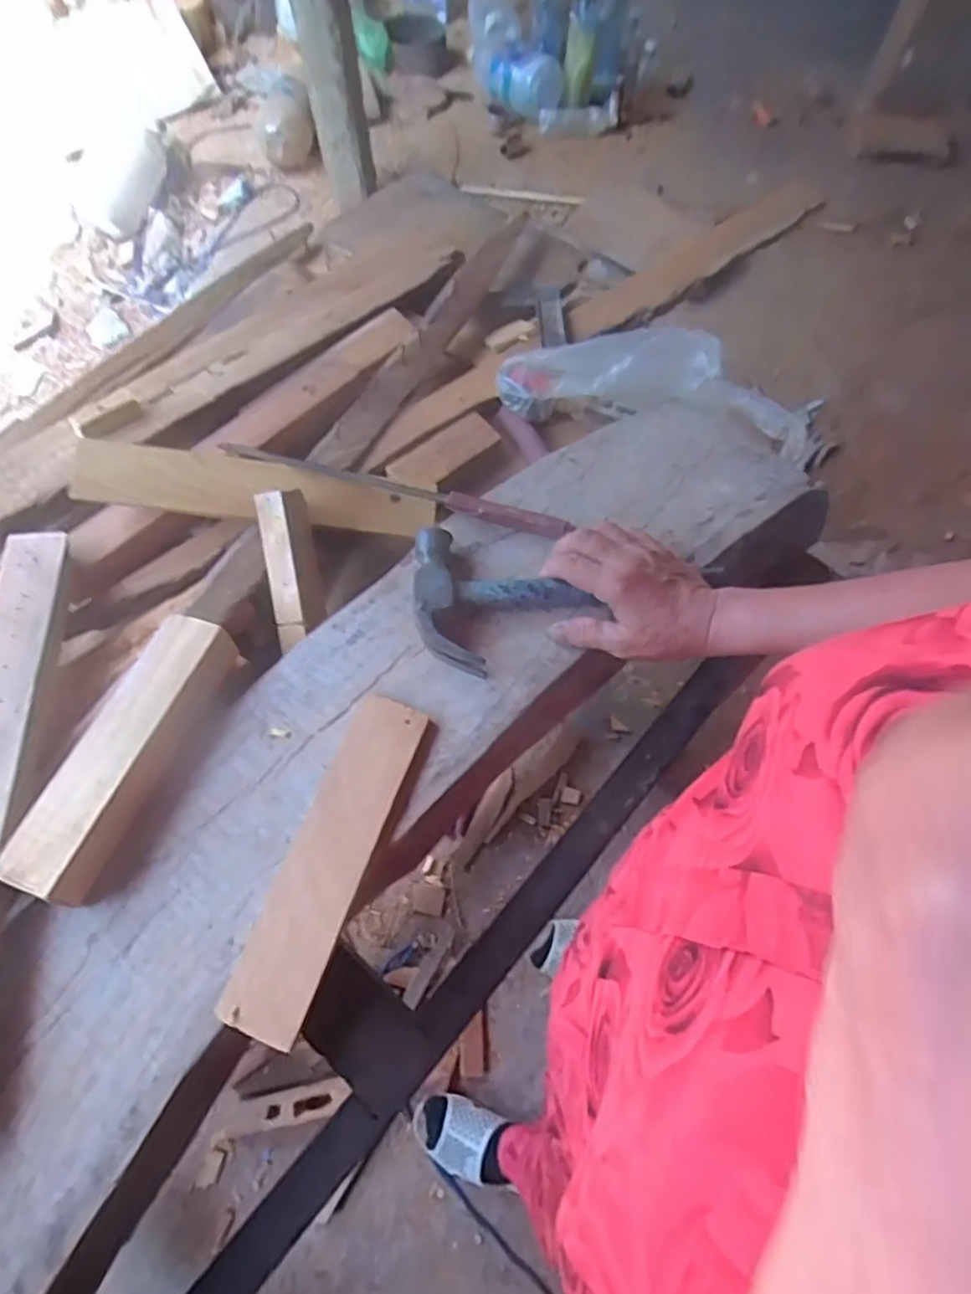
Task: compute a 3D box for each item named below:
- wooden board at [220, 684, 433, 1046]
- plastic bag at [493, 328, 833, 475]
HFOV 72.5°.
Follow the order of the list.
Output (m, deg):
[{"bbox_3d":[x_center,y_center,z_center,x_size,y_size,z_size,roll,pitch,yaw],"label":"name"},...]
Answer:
[{"bbox_3d":[-0.097,0.130,0.417,0.051,0.017,0.210,19,67,8],"label":"wooden board"},{"bbox_3d":[0.158,-0.244,0.616,0.293,0.082,0.065,11,66,5],"label":"plastic bag"}]

